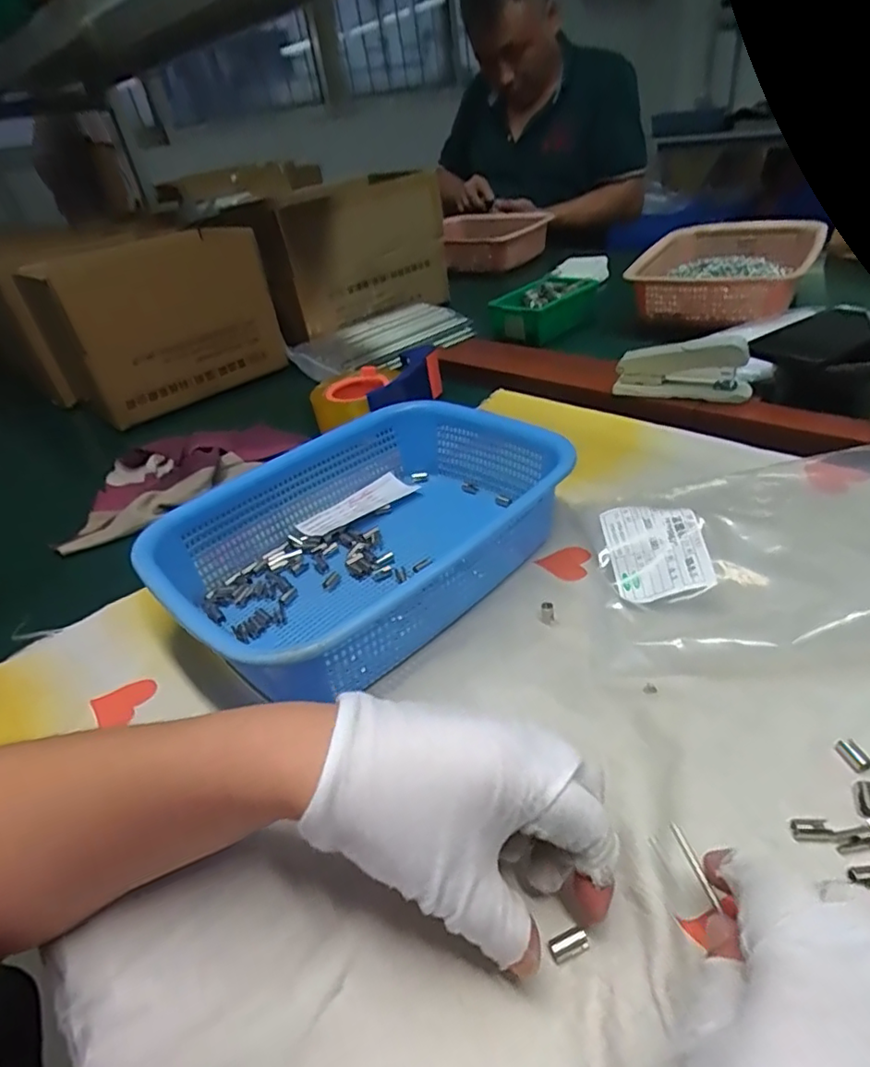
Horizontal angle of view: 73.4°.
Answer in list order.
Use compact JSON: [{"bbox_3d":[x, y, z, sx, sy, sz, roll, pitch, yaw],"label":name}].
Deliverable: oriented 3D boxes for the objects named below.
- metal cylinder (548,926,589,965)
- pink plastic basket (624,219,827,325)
[{"bbox_3d":[0.054,0.164,0.234,0.015,0.005,0.008,-20,37,-13],"label":"metal cylinder"},{"bbox_3d":[0.404,-0.369,0.815,0.214,0.062,0.280,15,43,30],"label":"pink plastic basket"}]

